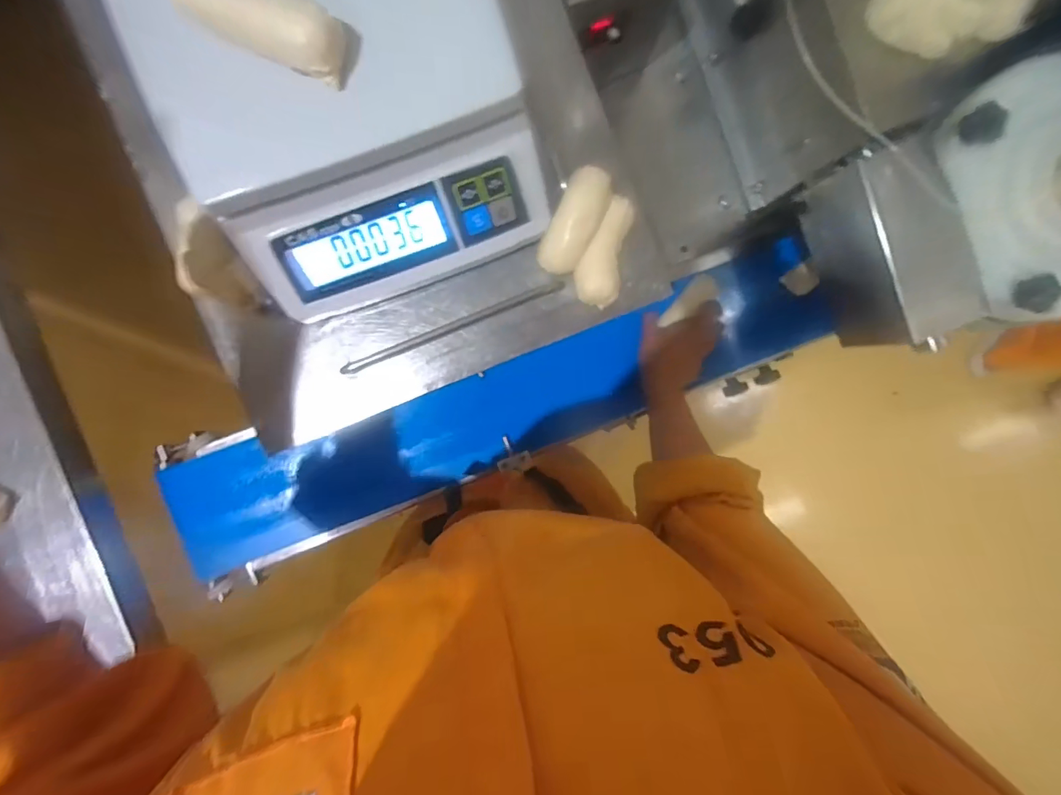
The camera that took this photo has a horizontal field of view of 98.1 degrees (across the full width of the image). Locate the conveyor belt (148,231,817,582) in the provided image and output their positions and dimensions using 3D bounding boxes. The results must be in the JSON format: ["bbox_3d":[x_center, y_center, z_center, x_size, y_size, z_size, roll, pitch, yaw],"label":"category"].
[{"bbox_3d":[-0.041,0.016,0.628,0.921,0.062,0.155,-21,93,-2],"label":"conveyor belt"}]

